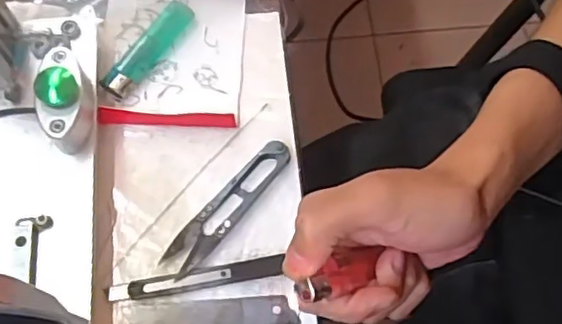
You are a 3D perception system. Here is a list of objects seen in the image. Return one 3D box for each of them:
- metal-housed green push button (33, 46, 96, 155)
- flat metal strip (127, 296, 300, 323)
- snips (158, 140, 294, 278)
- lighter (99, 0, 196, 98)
[{"bbox_3d":[-0.128,-0.036,0.362,0.026,0.035,0.052,-11,70,-5],"label":"metal-housed green push button"},{"bbox_3d":[-0.040,0.088,0.357,0.096,0.004,0.018,-2,70,-2],"label":"flat metal strip"},{"bbox_3d":[-0.032,0.027,0.375,0.022,0.008,0.101,39,74,12],"label":"snips"},{"bbox_3d":[-0.089,-0.077,0.414,0.021,0.011,0.080,31,72,10],"label":"lighter"}]

